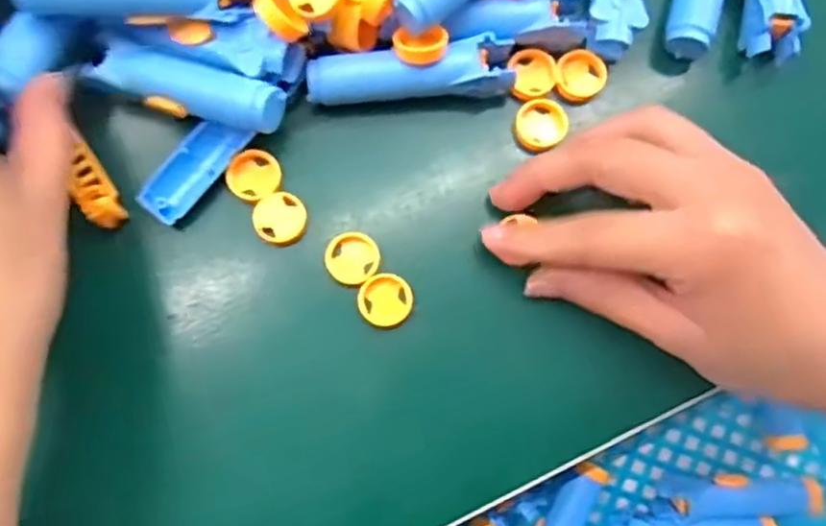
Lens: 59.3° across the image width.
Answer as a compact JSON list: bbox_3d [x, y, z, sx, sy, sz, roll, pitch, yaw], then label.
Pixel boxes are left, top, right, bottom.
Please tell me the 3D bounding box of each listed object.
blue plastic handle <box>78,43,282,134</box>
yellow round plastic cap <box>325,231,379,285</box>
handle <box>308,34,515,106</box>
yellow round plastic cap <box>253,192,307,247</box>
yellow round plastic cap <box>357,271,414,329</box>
[{"bbox_3d":[-0.081,-0.062,0.265,0.070,0.024,0.020,21,80,3],"label":"blue plastic handle"},{"bbox_3d":[-0.023,-0.002,0.271,0.020,0.004,0.019,0,80,-1],"label":"yellow round plastic cap"},{"bbox_3d":[-0.001,-0.072,0.276,0.076,0.018,0.017,-4,80,-1],"label":"handle"},{"bbox_3d":[-0.050,-0.016,0.273,0.019,0.004,0.020,-16,81,-4],"label":"yellow round plastic cap"},{"bbox_3d":[-0.010,0.014,0.270,0.020,0.004,0.019,0,80,-1],"label":"yellow round plastic cap"}]

